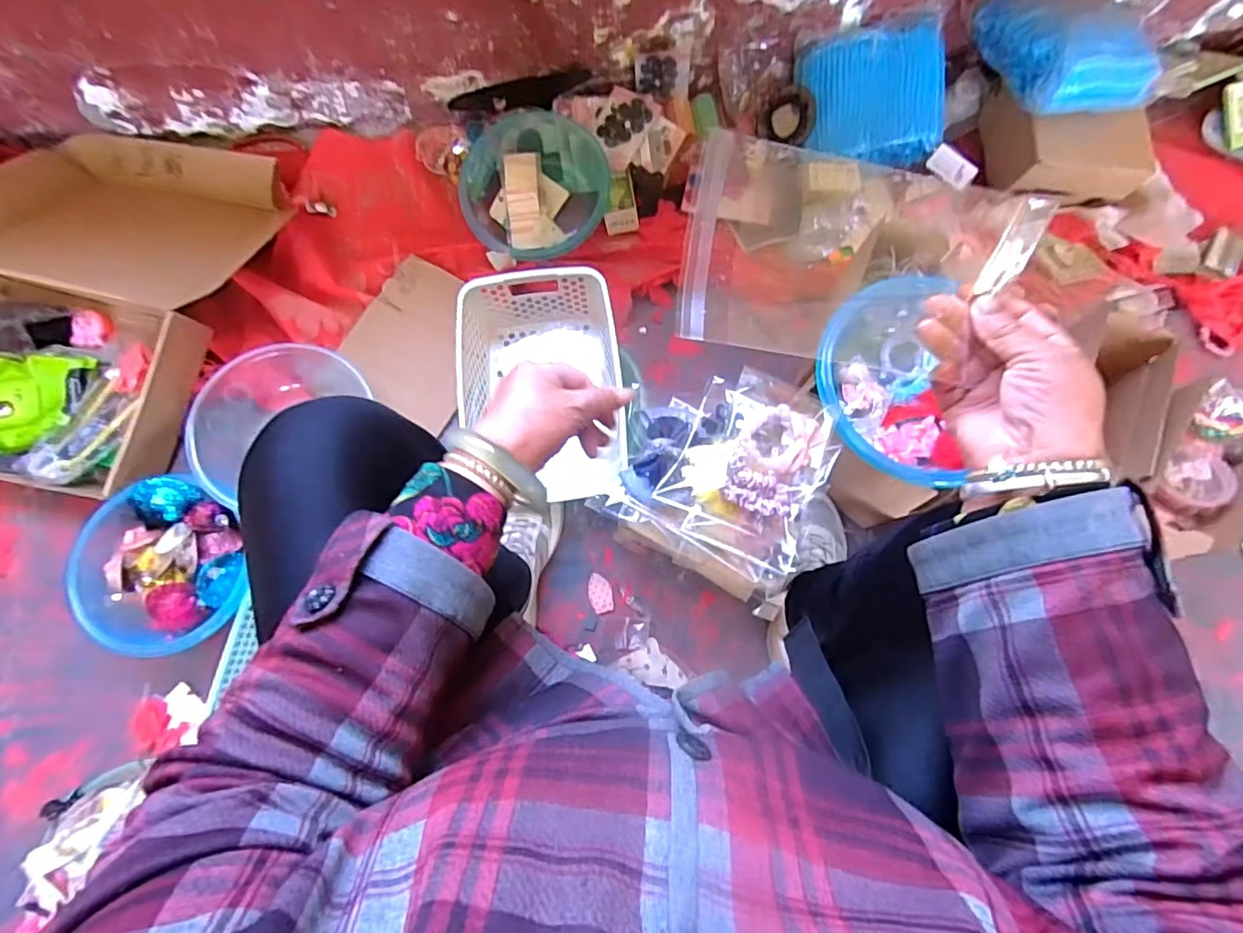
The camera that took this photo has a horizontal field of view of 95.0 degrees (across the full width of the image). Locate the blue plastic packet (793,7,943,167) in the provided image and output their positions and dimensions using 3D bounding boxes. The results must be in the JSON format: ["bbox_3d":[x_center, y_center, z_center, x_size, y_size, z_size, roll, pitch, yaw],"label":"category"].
[{"bbox_3d":[0.397,-0.586,0.910,0.219,0.099,0.196,-6,76,-2],"label":"blue plastic packet"}]

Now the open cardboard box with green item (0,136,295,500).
[{"bbox_3d":[-0.762,-0.257,0.814,0.393,0.127,0.572,9,76,1],"label":"open cardboard box with green item"}]

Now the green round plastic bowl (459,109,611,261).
[{"bbox_3d":[-0.139,-0.440,0.890,0.218,0.073,0.245,-17,77,-5],"label":"green round plastic bowl"}]

